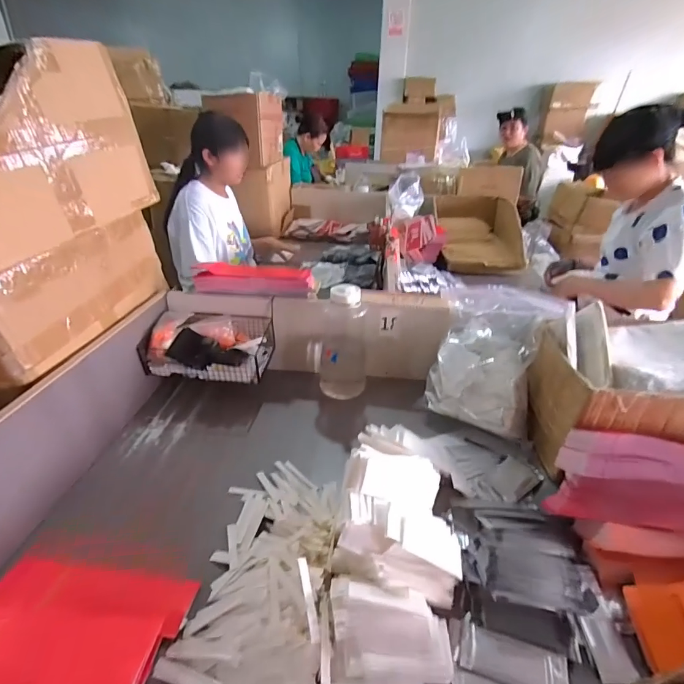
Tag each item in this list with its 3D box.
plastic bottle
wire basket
[{"bbox_3d":[0.005,0.006,0.932,0.107,0.277,0.088,3,30,3],"label":"plastic bottle"},{"bbox_3d":[-0.305,0.001,0.944,0.267,0.098,0.163,4,30,3],"label":"wire basket"}]

